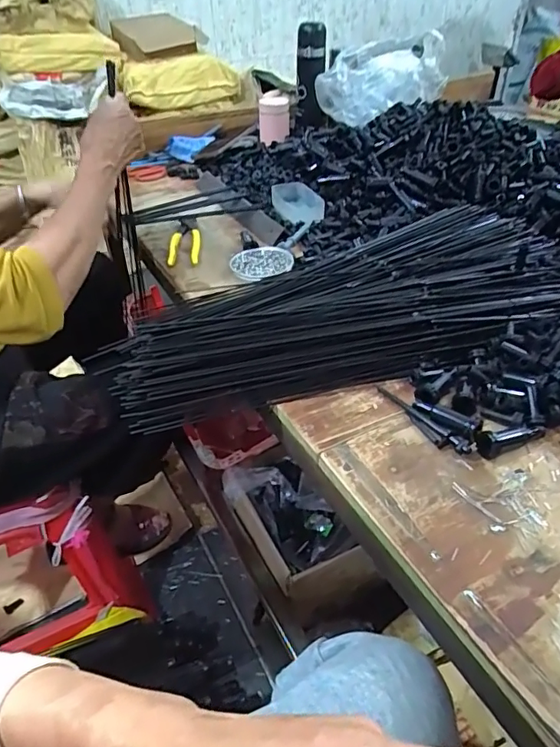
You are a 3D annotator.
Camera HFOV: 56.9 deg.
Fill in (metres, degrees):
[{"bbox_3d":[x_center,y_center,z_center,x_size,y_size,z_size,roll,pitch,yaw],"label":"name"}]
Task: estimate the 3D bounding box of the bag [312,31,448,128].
[{"bbox_3d":[0.217,-0.636,1.117,0.219,0.129,0.273,18,43,22],"label":"bag"}]

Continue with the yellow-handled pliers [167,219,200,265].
[{"bbox_3d":[-0.151,-0.211,0.823,0.044,0.019,0.136,-3,39,-2],"label":"yellow-handled pliers"}]

